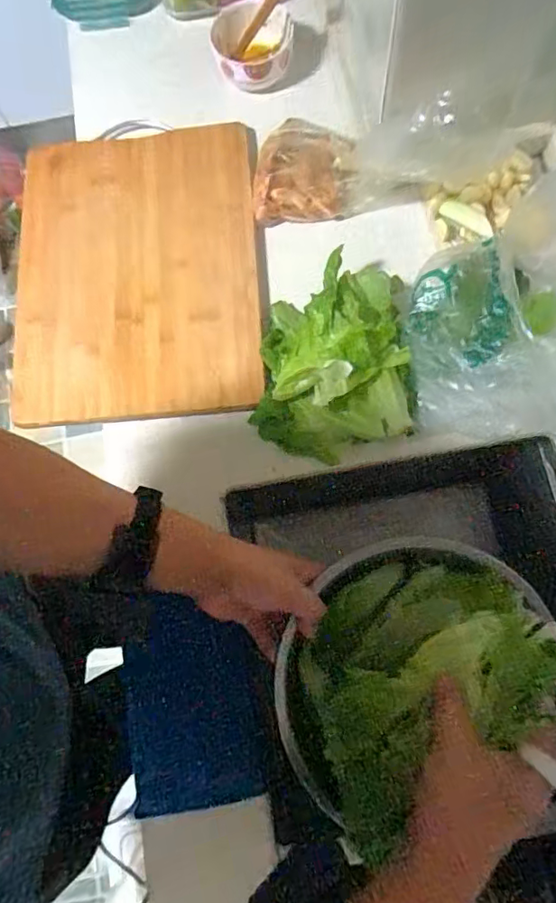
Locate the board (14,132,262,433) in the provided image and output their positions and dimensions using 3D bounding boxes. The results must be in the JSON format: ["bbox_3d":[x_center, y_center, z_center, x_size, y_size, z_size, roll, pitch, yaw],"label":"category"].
[{"bbox_3d":[-0.173,-0.227,0.653,0.290,0.021,0.384,-4,76,3],"label":"board"}]

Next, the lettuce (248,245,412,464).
[{"bbox_3d":[0.063,-0.104,0.583,0.161,0.065,0.205,4,77,5],"label":"lettuce"}]

